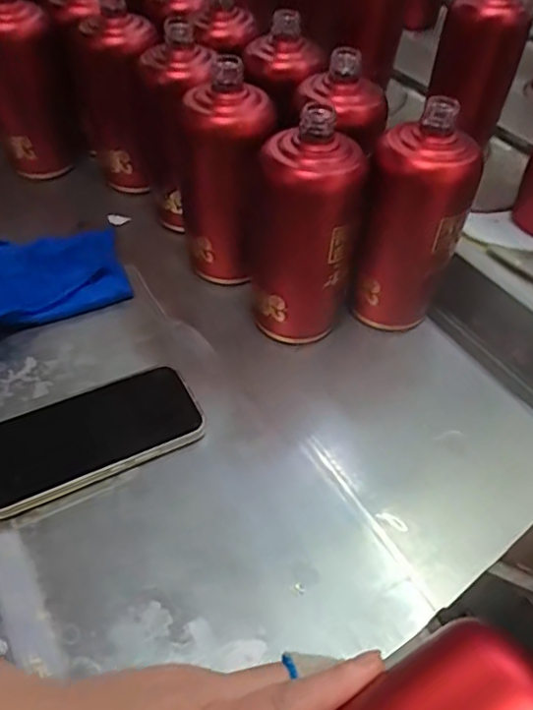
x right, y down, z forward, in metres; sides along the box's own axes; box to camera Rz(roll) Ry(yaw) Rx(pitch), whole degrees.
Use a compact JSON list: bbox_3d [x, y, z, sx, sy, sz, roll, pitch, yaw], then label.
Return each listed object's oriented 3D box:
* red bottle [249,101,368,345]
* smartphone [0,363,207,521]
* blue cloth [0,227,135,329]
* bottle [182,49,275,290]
[{"bbox_3d":[0.028,-0.092,0.437,0.082,0.179,0.072,2,49,0],"label":"red bottle"},{"bbox_3d":[-0.130,0.058,0.403,0.160,0.018,0.075,-23,53,-19],"label":"smartphone"},{"bbox_3d":[-0.248,-0.071,0.485,0.233,0.057,0.125,-19,52,-16],"label":"blue cloth"},{"bbox_3d":[-0.036,-0.152,0.488,0.079,0.181,0.070,-6,50,-6],"label":"bottle"}]

